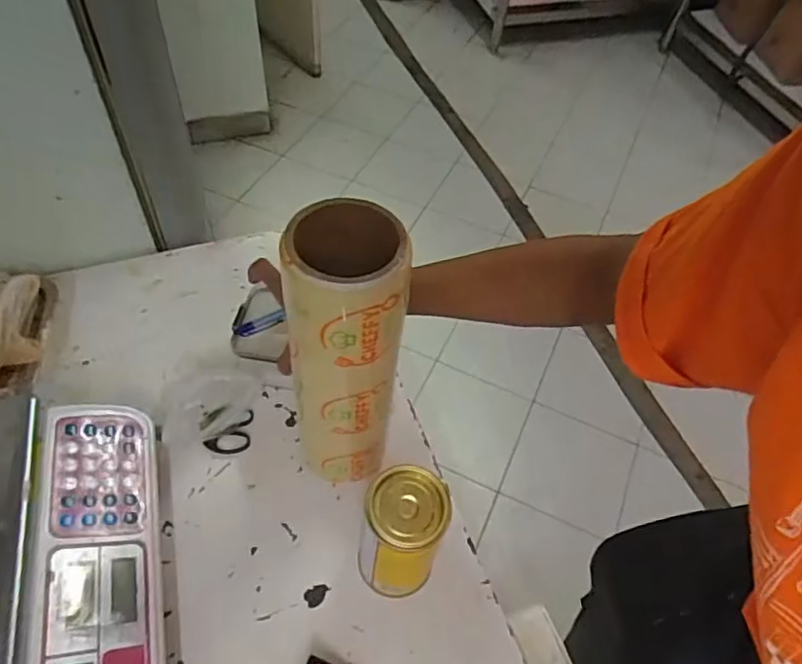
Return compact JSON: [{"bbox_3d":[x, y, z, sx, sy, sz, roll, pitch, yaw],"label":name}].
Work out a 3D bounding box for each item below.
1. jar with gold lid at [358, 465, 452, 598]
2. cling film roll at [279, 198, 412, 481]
[{"bbox_3d":[0.000,0.183,0.542,0.072,0.140,0.069,2,53,-3],"label":"jar with gold lid"},{"bbox_3d":[-0.047,0.036,0.524,0.082,0.300,0.076,3,47,-3],"label":"cling film roll"}]

